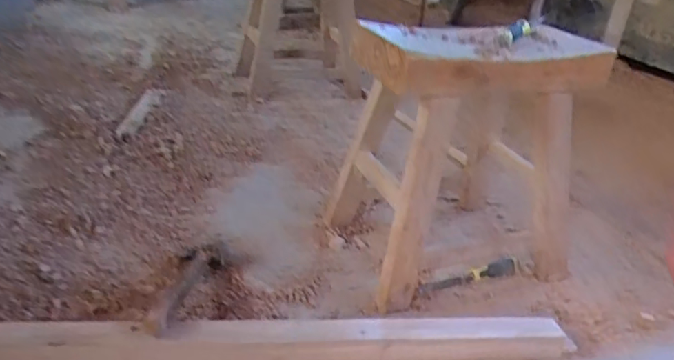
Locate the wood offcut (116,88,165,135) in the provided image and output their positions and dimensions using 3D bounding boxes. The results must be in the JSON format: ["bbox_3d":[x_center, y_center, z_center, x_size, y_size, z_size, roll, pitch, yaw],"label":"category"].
[{"bbox_3d":[-0.595,-0.211,1.685,0.060,0.028,0.376,3,27,-6],"label":"wood offcut"}]

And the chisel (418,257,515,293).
[{"bbox_3d":[0.276,0.200,1.170,0.243,0.027,0.035,-6,30,-24],"label":"chisel"}]

